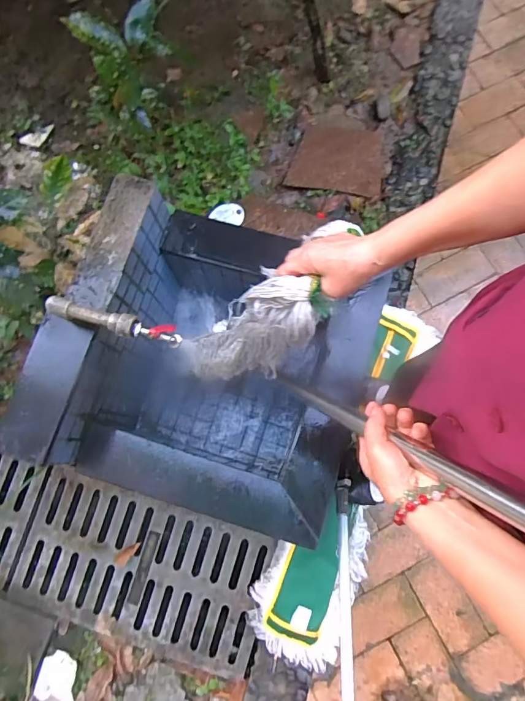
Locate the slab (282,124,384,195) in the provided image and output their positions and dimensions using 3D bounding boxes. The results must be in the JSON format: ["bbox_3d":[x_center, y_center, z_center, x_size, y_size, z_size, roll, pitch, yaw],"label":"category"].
[{"bbox_3d":[0.245,-0.642,1.439,0.301,0.027,0.249,6,79,4],"label":"slab"}]

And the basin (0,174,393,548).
[{"bbox_3d":[-0.105,0.036,1.061,0.670,0.474,0.622,17,80,6],"label":"basin"}]

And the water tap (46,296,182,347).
[{"bbox_3d":[-0.264,-0.052,0.785,0.245,0.058,0.049,13,80,5],"label":"water tap"}]

